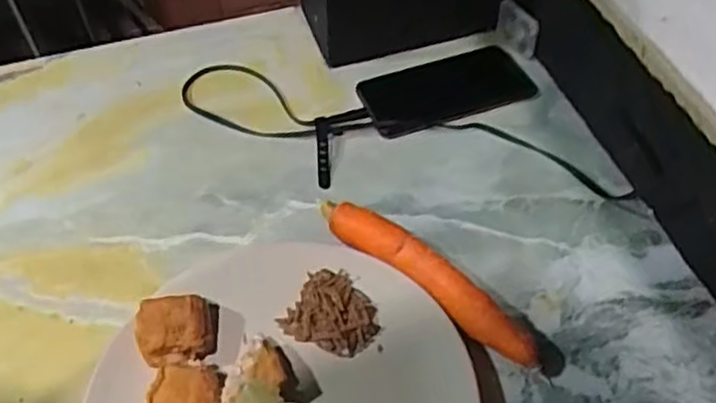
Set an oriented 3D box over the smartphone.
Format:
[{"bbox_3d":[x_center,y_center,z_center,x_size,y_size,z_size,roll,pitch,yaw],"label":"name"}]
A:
[{"bbox_3d":[0.082,-0.108,0.651,0.160,0.009,0.072,-18,52,-11],"label":"smartphone"}]

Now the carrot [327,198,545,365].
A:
[{"bbox_3d":[0.049,0.055,0.512,0.187,0.032,0.032,31,59,25],"label":"carrot"}]

